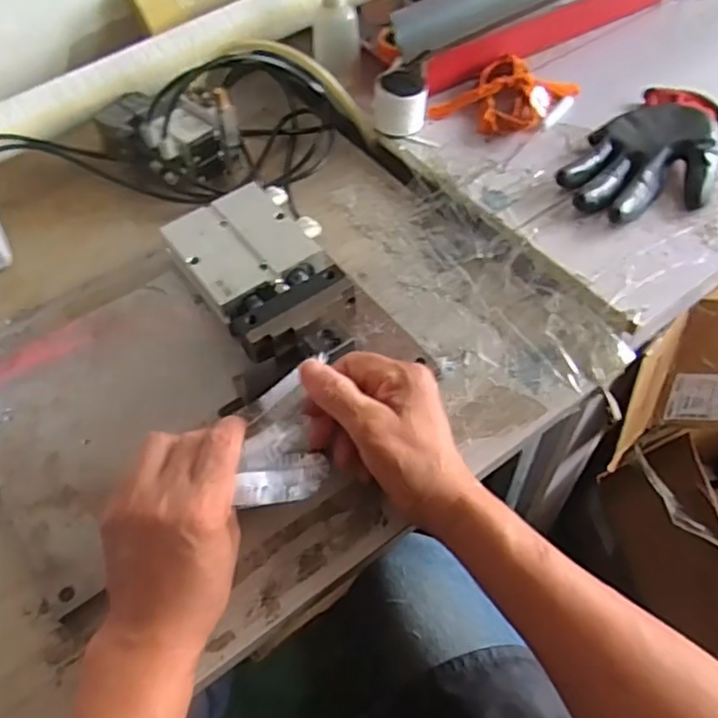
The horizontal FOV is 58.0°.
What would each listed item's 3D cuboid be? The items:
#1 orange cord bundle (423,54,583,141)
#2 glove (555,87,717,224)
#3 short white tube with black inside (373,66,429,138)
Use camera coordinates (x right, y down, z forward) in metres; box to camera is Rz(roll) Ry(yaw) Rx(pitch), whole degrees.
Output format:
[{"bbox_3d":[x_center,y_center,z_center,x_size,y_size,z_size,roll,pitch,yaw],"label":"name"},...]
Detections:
[{"bbox_3d":[0.152,-0.270,0.664,0.122,0.022,0.095,-39,61,-21],"label":"orange cord bundle"},{"bbox_3d":[0.277,-0.195,0.603,0.115,0.029,0.205,27,61,21],"label":"glove"},{"bbox_3d":[0.041,-0.257,0.649,0.053,0.048,0.046,1,55,4],"label":"short white tube with black inside"}]

